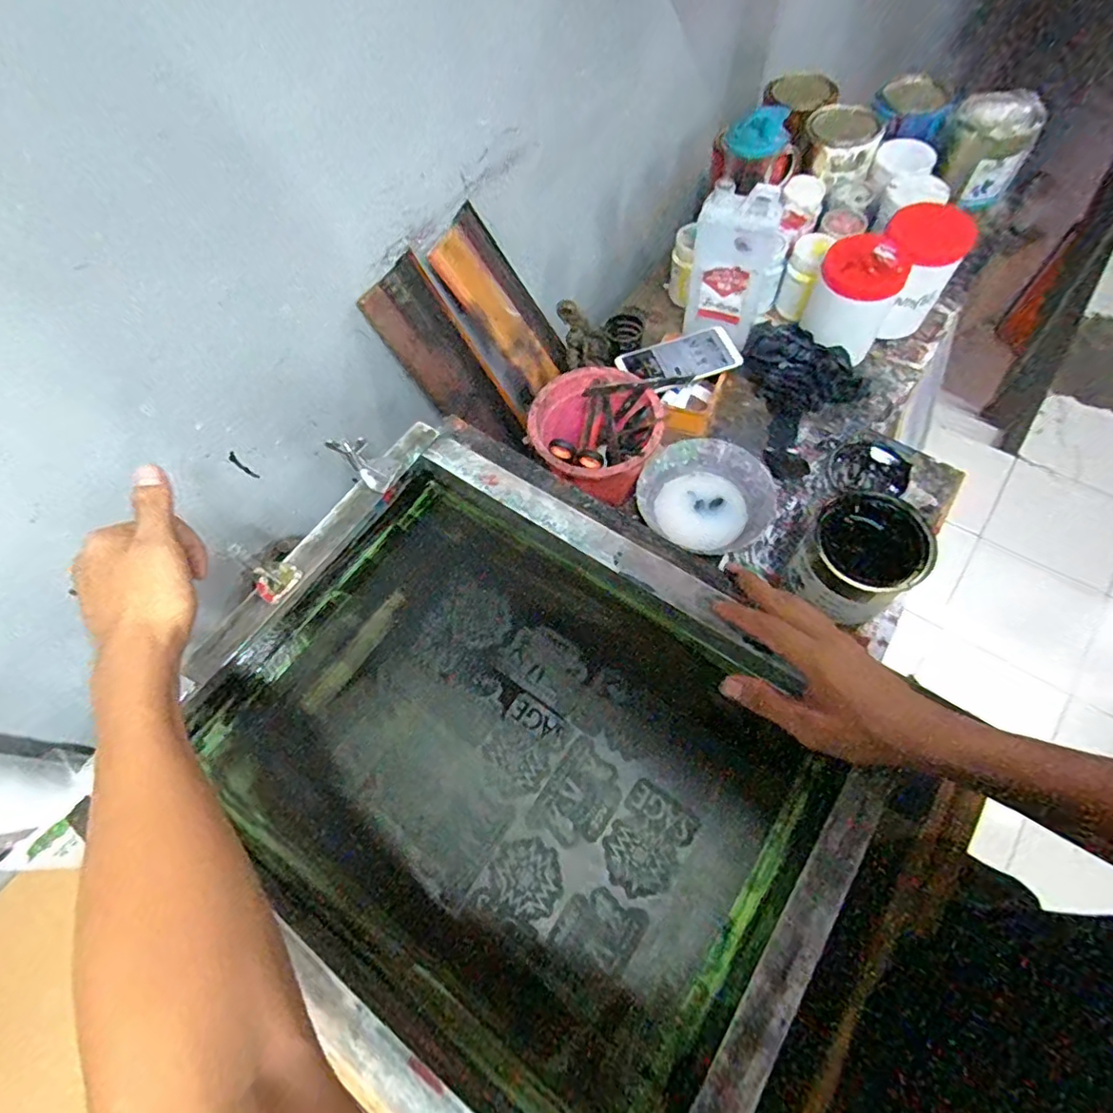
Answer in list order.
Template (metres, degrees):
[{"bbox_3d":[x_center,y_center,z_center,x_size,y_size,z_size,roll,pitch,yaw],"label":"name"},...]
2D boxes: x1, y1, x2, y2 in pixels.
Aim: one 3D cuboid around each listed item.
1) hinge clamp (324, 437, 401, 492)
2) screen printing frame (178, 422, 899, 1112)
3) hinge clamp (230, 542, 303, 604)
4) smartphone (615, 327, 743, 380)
[{"bbox_3d":[-0.185,-0.091,0.531,0.028,0.065,0.030,-5,53,50],"label":"hinge clamp"},{"bbox_3d":[-0.045,0.155,0.445,0.495,0.053,0.397,32,70,17],"label":"screen printing frame"},{"bbox_3d":[-0.255,0.009,0.487,0.053,0.035,0.042,29,69,19],"label":"hinge clamp"},{"bbox_3d":[0.168,-0.267,0.763,0.158,0.013,0.066,-16,76,-1],"label":"smartphone"}]

